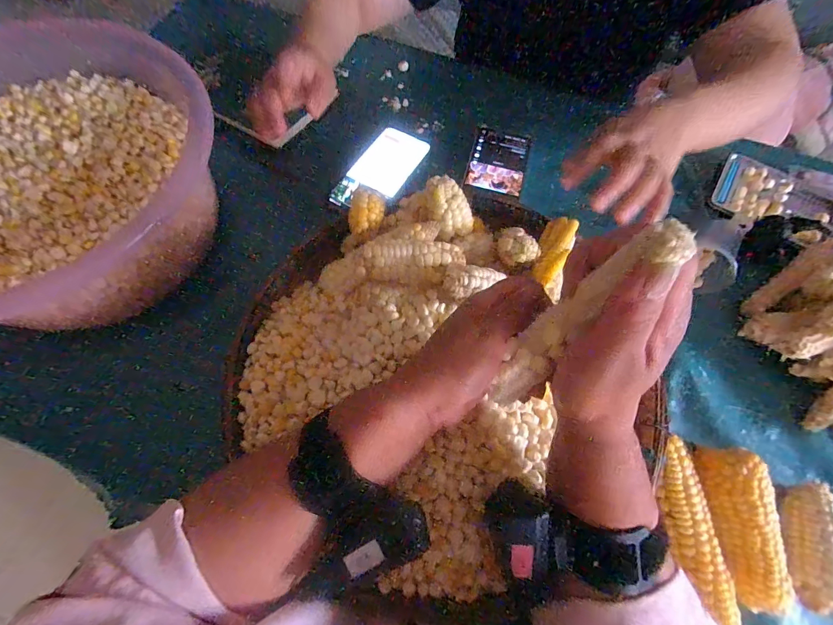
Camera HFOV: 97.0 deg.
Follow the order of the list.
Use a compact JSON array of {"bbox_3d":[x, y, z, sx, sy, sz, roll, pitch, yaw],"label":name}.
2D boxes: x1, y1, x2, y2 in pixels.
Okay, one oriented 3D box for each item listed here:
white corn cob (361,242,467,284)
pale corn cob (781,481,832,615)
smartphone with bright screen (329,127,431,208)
[{"bbox_3d":[-0.002,-0.041,0.328,0.087,0.036,0.033,-6,67,-5],"label":"white corn cob"},{"bbox_3d":[0.337,0.196,0.316,0.033,0.041,0.098,18,68,6],"label":"pale corn cob"},{"bbox_3d":[-0.045,-0.187,0.490,0.071,0.010,0.146,27,69,9],"label":"smartphone with bright screen"}]

